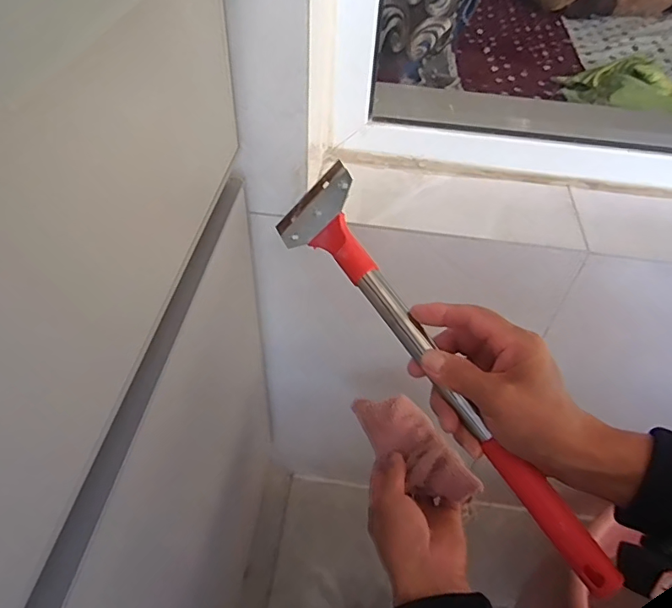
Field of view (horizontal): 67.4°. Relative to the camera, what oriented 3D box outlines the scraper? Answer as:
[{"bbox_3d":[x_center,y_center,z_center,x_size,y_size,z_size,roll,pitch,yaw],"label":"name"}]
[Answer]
[{"bbox_3d":[0.078,0.044,0.398,0.037,0.079,0.379,-28,70,-27],"label":"scraper"}]

